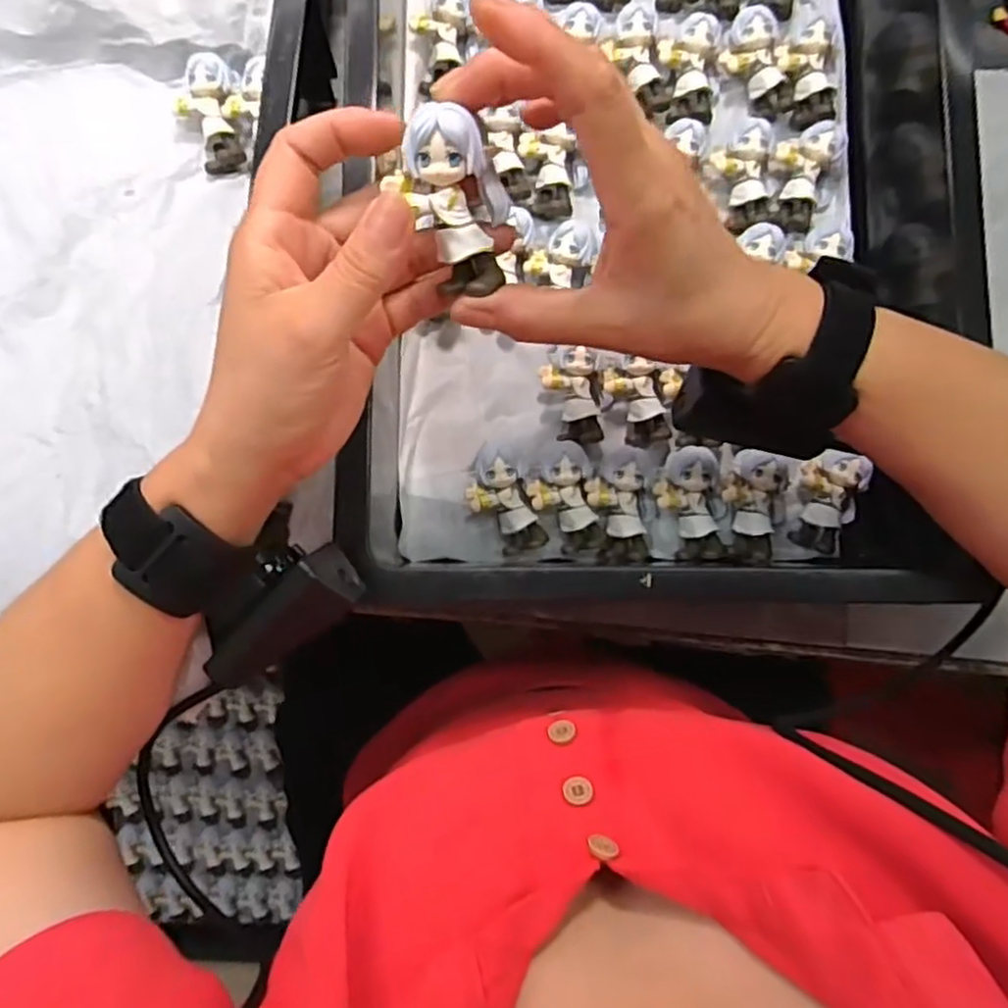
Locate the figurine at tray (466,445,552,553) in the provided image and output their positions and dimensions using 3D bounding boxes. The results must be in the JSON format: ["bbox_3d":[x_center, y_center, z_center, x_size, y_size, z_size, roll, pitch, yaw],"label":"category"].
[{"bbox_3d":[-0.002,-0.001,0.393,0.032,0.024,0.059,-21,86,-2],"label":"figurine at tray"}]

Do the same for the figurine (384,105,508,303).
[{"bbox_3d":[-0.017,-0.108,0.252,0.031,0.032,0.058,-29,120,4],"label":"figurine"}]

